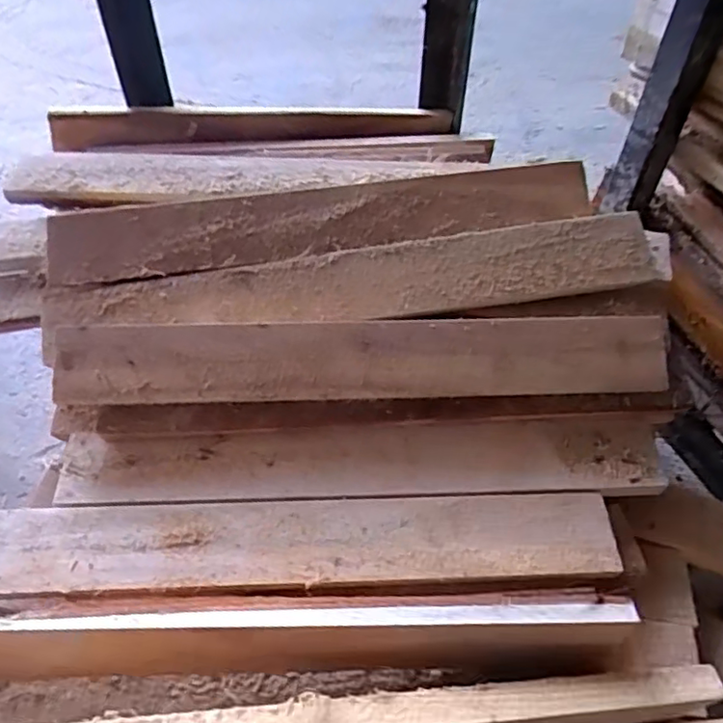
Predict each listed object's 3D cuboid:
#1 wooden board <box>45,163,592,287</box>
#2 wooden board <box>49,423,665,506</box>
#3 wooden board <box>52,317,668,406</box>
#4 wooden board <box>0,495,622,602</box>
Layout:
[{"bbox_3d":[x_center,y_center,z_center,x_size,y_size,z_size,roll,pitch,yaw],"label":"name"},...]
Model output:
[{"bbox_3d":[-0.038,-0.128,0.529,0.461,0.015,0.070,-9,79,-3],"label":"wooden board"},{"bbox_3d":[0.005,0.084,0.488,0.477,0.016,0.062,0,50,-2],"label":"wooden board"},{"bbox_3d":[0.006,0.001,0.491,0.486,0.018,0.065,-1,88,-3],"label":"wooden board"},{"bbox_3d":[-0.049,0.138,0.455,0.475,0.011,0.064,-1,50,-2],"label":"wooden board"}]

